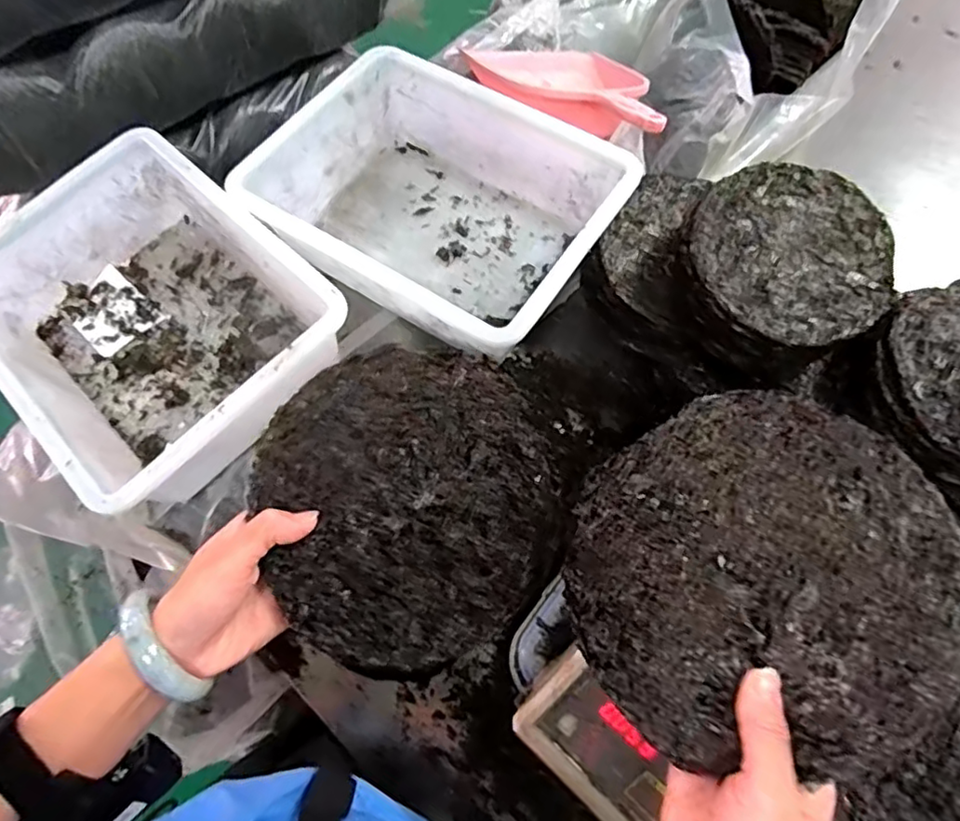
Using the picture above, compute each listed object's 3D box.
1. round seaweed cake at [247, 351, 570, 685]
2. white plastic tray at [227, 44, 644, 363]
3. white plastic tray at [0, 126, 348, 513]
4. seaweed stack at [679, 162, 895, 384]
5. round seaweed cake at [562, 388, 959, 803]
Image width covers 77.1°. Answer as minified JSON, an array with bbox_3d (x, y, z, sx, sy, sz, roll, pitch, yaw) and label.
[{"bbox_3d":[-0.039,0.059,0.401,0.205,0.009,0.202,3,81,-22],"label":"round seaweed cake"},{"bbox_3d":[-0.046,-0.230,0.682,0.370,0.123,0.284,29,70,11],"label":"white plastic tray"},{"bbox_3d":[-0.341,-0.093,0.629,0.361,0.127,0.279,40,72,15],"label":"white plastic tray"},{"bbox_3d":[0.323,-0.150,0.657,0.206,0.100,0.202,-29,70,-12],"label":"seaweed stack"},{"bbox_3d":[0.145,0.089,0.331,0.191,0.009,0.198,-14,60,26],"label":"round seaweed cake"}]

